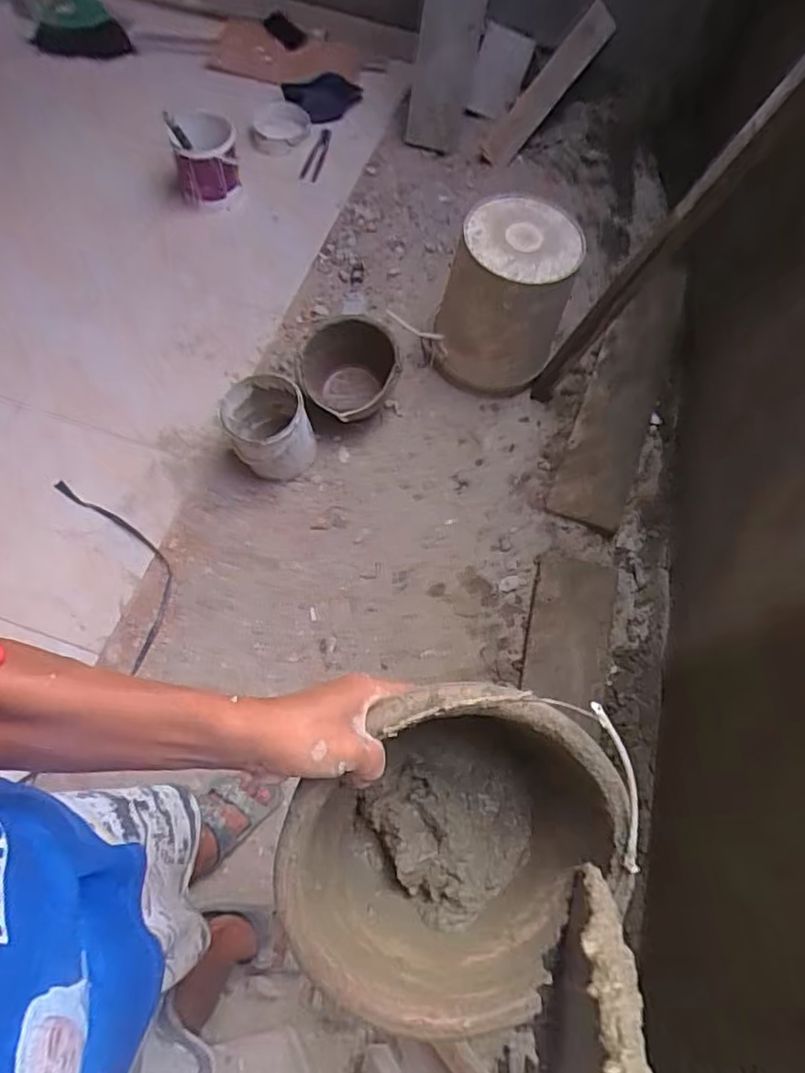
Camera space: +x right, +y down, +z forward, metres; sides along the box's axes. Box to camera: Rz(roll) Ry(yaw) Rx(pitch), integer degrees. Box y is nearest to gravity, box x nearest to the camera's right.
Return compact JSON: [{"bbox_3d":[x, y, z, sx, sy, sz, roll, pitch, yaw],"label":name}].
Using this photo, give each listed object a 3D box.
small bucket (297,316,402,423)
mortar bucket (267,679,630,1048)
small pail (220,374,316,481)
[{"bbox_3d":[-0.119,-0.384,1.524,0.237,0.169,0.232,1,66,-2],"label":"small bucket"},{"bbox_3d":[0.035,0.220,0.525,0.259,0.189,0.242,-39,100,-1],"label":"mortar bucket"},{"bbox_3d":[-0.307,-0.247,1.476,0.180,0.181,0.196,1,66,-2],"label":"small pail"}]

